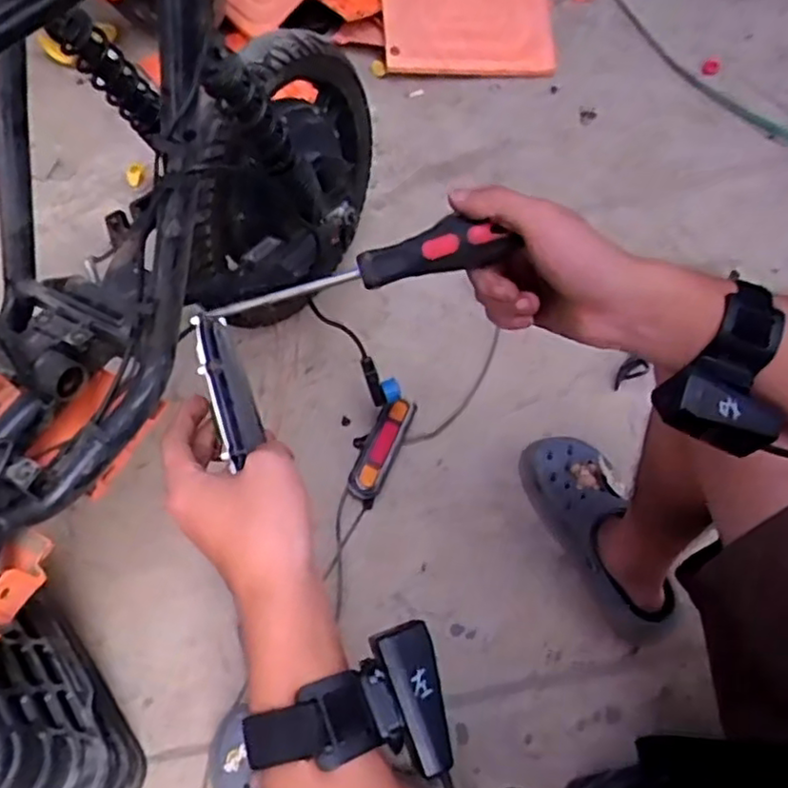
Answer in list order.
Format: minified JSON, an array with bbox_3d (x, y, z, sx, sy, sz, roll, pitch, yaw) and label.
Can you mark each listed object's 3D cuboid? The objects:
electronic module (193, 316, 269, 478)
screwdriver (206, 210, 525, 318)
[{"bbox_3d":[-0.101,-0.004,0.416,0.023,0.035,0.095,-15,73,-9],"label":"electronic module"},{"bbox_3d":[-0.021,-0.077,0.421,0.186,0.028,0.024,-15,59,2],"label":"screwdriver"}]

